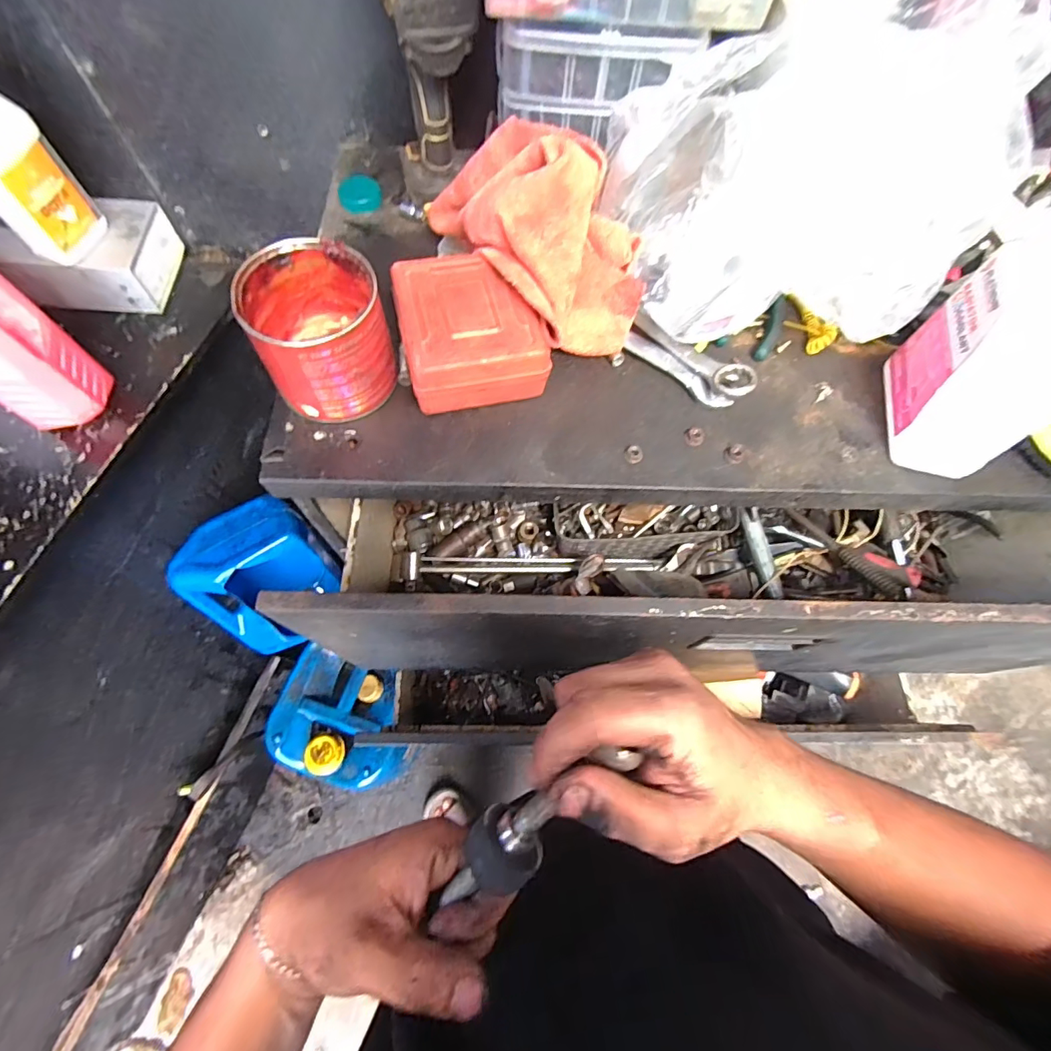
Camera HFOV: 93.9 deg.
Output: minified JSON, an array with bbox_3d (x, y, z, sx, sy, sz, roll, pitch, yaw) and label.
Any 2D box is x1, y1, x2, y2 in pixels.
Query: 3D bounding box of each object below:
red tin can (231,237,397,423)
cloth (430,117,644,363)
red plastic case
[{"bbox_3d":[-0.160,-0.153,0.391,0.094,0.089,0.102,1,68,-3],"label":"red tin can"},{"bbox_3d":[0.013,-0.257,0.426,0.113,0.123,0.214,-27,72,-13],"label":"cloth"},{"bbox_3d":[-0.049,-0.168,0.422,0.111,0.054,0.130,-13,70,-8],"label":"red plastic case"}]

